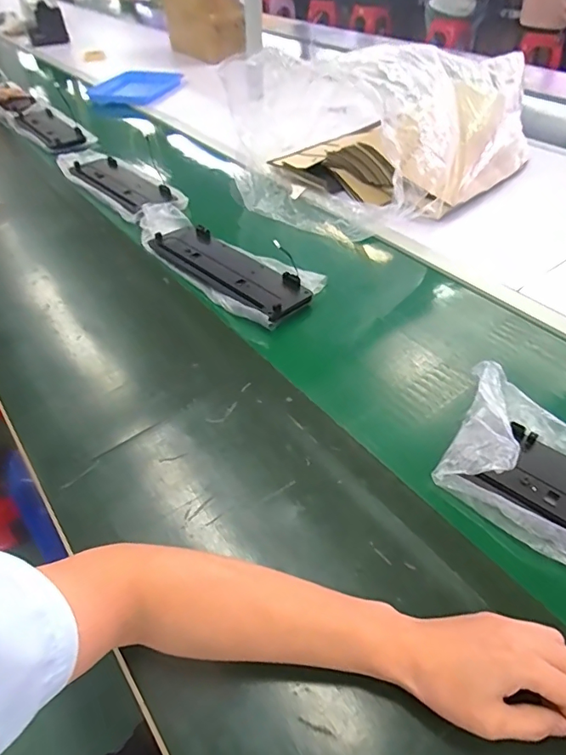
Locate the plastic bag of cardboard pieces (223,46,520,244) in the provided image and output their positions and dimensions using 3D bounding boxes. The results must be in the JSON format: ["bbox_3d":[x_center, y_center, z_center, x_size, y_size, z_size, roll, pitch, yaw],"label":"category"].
[{"bbox_3d":[0.224,-0.607,1.094,0.664,0.248,0.552,-31,52,-25],"label":"plastic bag of cardboard pieces"}]

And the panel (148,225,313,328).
[{"bbox_3d":[-0.109,-0.207,0.871,0.361,0.018,0.106,34,55,30],"label":"panel"}]

